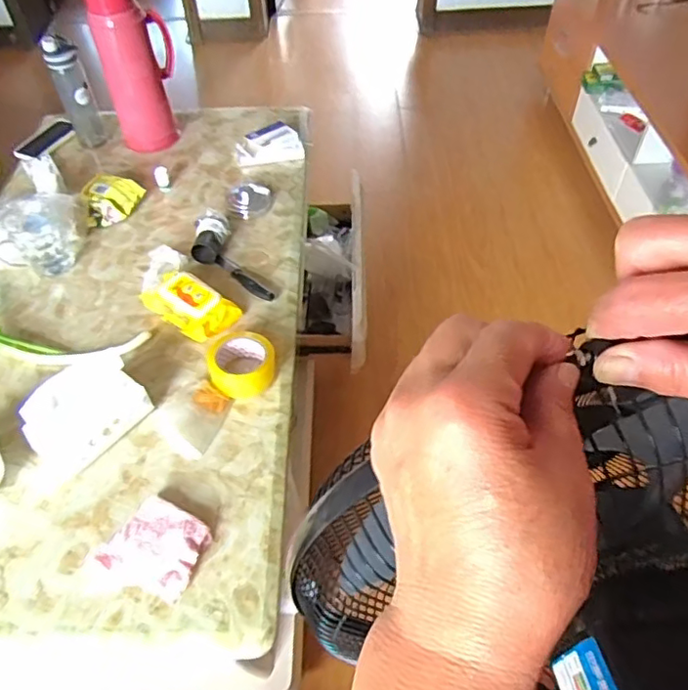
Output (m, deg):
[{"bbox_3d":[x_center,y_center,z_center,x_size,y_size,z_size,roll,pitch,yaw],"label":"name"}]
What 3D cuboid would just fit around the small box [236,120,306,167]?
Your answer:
[{"bbox_3d":[-0.173,-0.454,1.361,0.154,0.060,0.067,-15,52,-10],"label":"small box"}]

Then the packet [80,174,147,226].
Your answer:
[{"bbox_3d":[-0.492,-0.305,1.251,0.117,0.055,0.102,5,51,5],"label":"packet"}]

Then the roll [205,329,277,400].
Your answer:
[{"bbox_3d":[-0.173,0.033,0.976,0.115,0.051,0.111,-1,51,1],"label":"roll"}]

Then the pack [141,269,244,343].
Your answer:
[{"bbox_3d":[-0.285,-0.079,1.061,0.175,0.062,0.096,26,56,21],"label":"pack"}]

